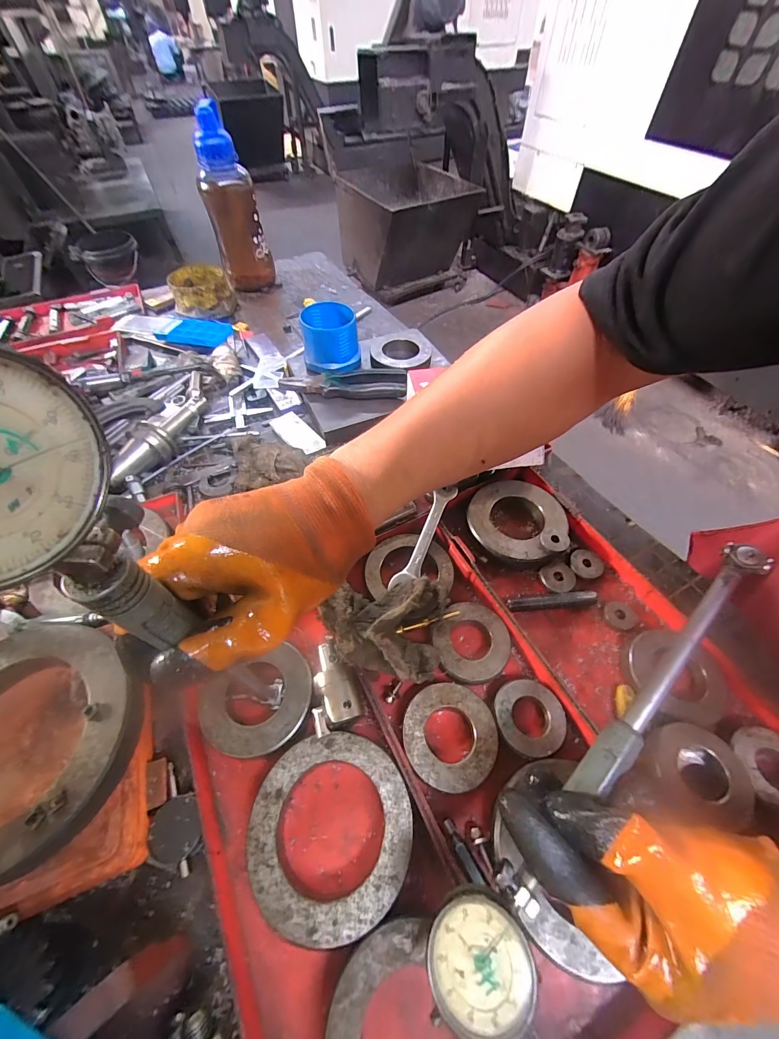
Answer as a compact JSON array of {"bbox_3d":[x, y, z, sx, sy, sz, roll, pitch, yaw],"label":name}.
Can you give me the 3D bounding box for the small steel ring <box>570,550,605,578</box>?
[{"bbox_3d":[0.222,0.048,0.407,0.034,0.004,0.033,-1,56,1],"label":"small steel ring"}]

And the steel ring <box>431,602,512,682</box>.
[{"bbox_3d":[0.080,0.118,0.355,0.070,0.011,0.072,-1,56,1],"label":"steel ring"}]

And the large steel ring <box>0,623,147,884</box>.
[{"bbox_3d":[-0.280,0.168,0.278,0.165,0.028,0.166,-1,56,1],"label":"large steel ring"}]

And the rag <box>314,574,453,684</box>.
[{"bbox_3d":[-0.005,0.092,0.344,0.109,0.031,0.092,8,56,7],"label":"rag"}]

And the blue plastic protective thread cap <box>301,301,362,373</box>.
[{"bbox_3d":[-0.091,-0.287,0.574,0.090,0.065,0.099,-7,56,-4],"label":"blue plastic protective thread cap"}]

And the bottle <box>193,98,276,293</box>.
[{"bbox_3d":[-0.322,-0.640,0.746,0.103,0.268,0.119,-12,57,-7],"label":"bottle"}]

